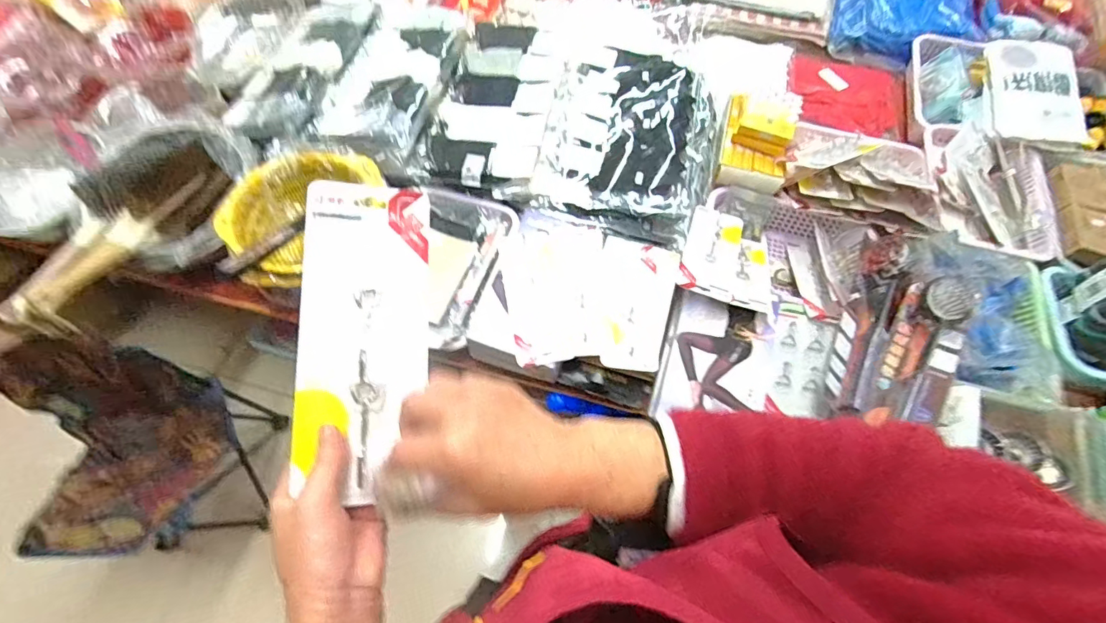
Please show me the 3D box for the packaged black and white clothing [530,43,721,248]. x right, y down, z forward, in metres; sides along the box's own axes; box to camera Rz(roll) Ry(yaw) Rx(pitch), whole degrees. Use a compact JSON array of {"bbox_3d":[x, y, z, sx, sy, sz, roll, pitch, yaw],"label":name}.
[{"bbox_3d":[0.155,-0.354,0.964,0.336,0.053,0.452,15,65,6],"label":"packaged black and white clothing"}]

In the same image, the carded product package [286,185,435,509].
[{"bbox_3d":[-0.141,0.012,0.370,0.090,0.012,0.228,2,78,-21],"label":"carded product package"}]

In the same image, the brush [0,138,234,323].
[{"bbox_3d":[-0.767,-0.157,0.884,0.192,0.117,0.432,17,66,7],"label":"brush"}]

